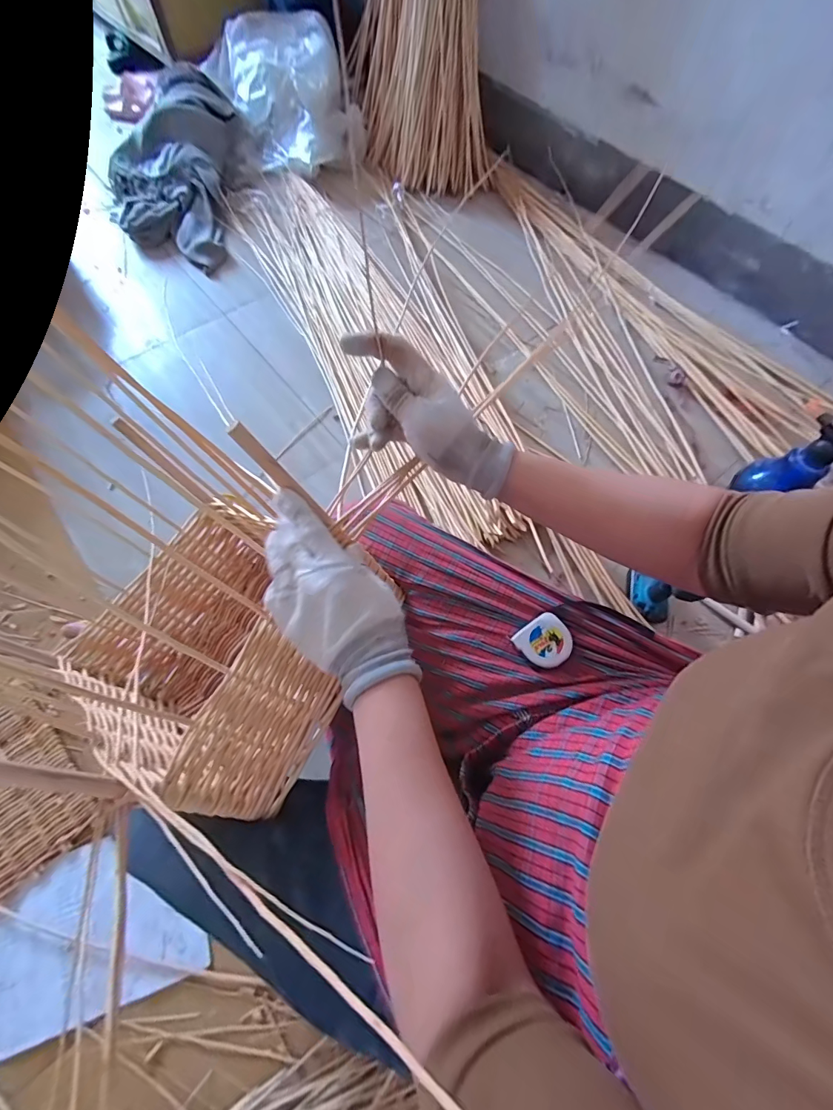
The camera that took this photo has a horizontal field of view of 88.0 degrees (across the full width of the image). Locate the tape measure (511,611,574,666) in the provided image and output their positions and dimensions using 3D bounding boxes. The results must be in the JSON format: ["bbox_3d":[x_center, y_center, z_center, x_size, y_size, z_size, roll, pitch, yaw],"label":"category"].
[{"bbox_3d":[0.136,0.090,0.452,0.050,0.011,0.050,-35,73,-15],"label":"tape measure"}]

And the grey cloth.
[{"bbox_3d":[-0.768,-1.173,1.283,0.370,0.199,0.641,-1,68,-3],"label":"grey cloth"}]

